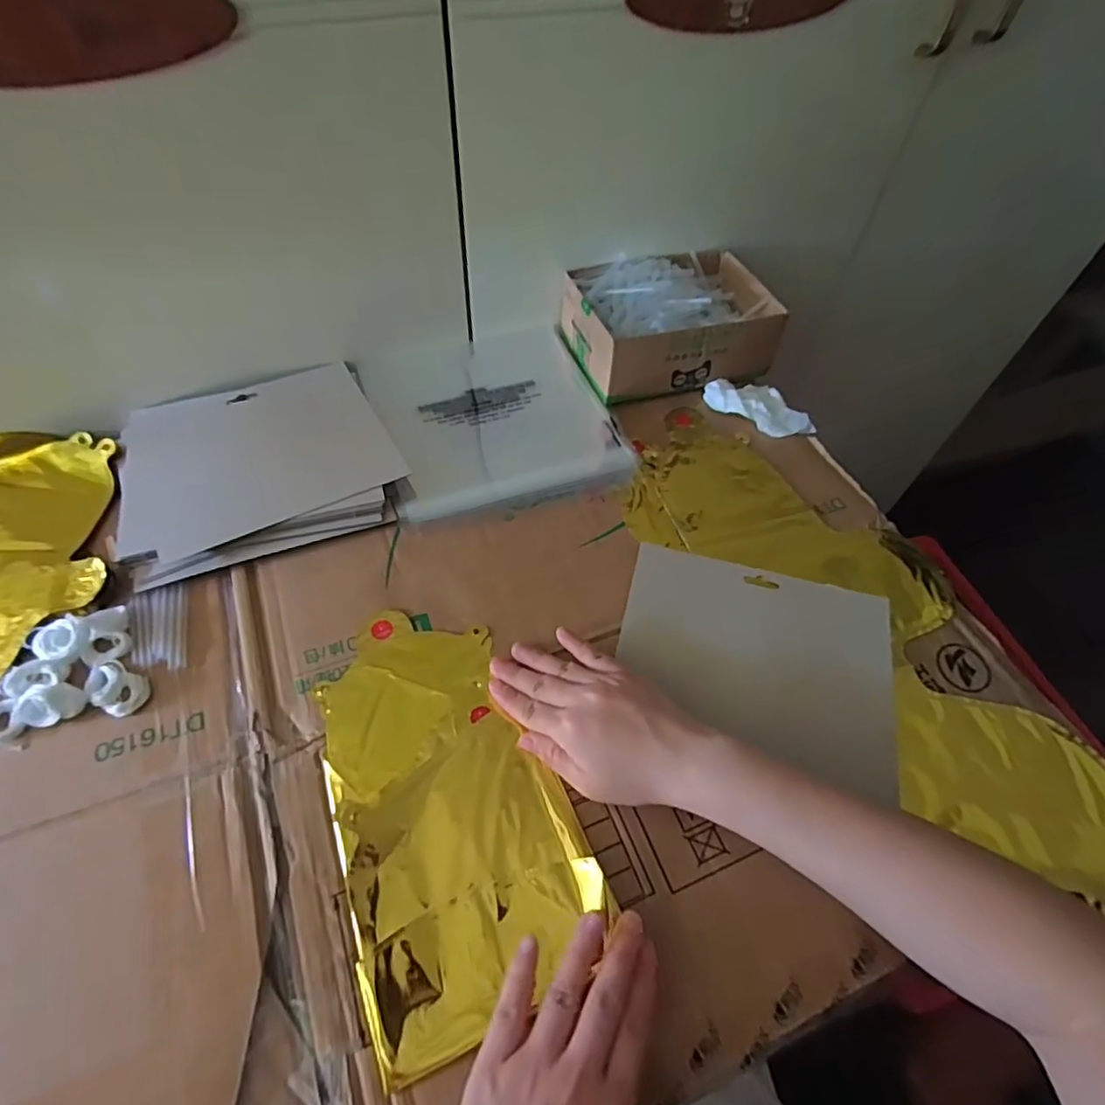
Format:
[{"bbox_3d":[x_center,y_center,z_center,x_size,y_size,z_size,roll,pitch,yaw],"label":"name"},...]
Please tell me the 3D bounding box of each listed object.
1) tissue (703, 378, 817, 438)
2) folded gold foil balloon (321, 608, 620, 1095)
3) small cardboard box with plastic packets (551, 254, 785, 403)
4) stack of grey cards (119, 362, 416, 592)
[{"bbox_3d":[0.193,-0.138,0.574,0.102,0.020,0.041,31,59,17],"label":"tissue"},{"bbox_3d":[-0.070,0.146,0.380,0.136,0.010,0.245,-19,59,-16],"label":"folded gold foil balloon"},{"bbox_3d":[0.113,-0.224,0.594,0.182,0.075,0.129,-17,58,-14],"label":"small cardboard box with plastic packets"},{"bbox_3d":[-0.239,-0.073,0.505,0.208,0.019,0.176,-18,58,-15],"label":"stack of grey cards"}]

